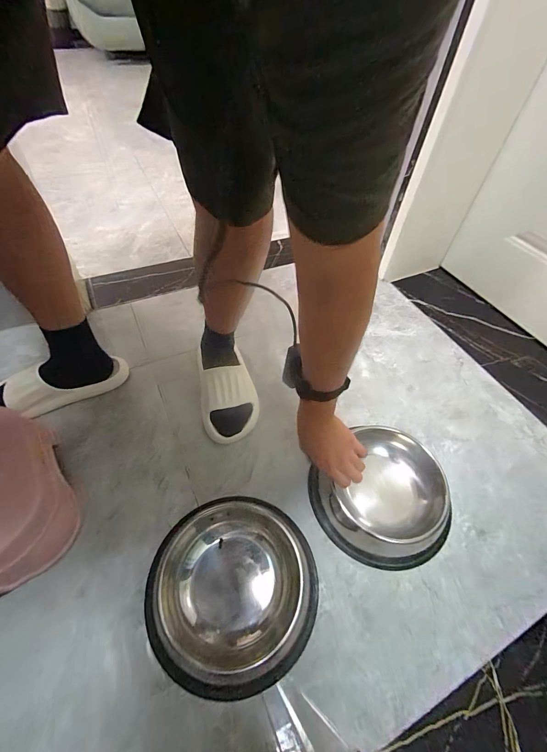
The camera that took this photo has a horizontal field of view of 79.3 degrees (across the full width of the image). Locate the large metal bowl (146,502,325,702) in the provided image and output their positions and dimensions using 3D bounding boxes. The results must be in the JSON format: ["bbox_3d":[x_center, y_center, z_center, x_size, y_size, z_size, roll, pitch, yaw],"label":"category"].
[{"bbox_3d":[-0.065,0.334,0.523,0.265,0.056,0.251,3,52,-3],"label":"large metal bowl"}]

